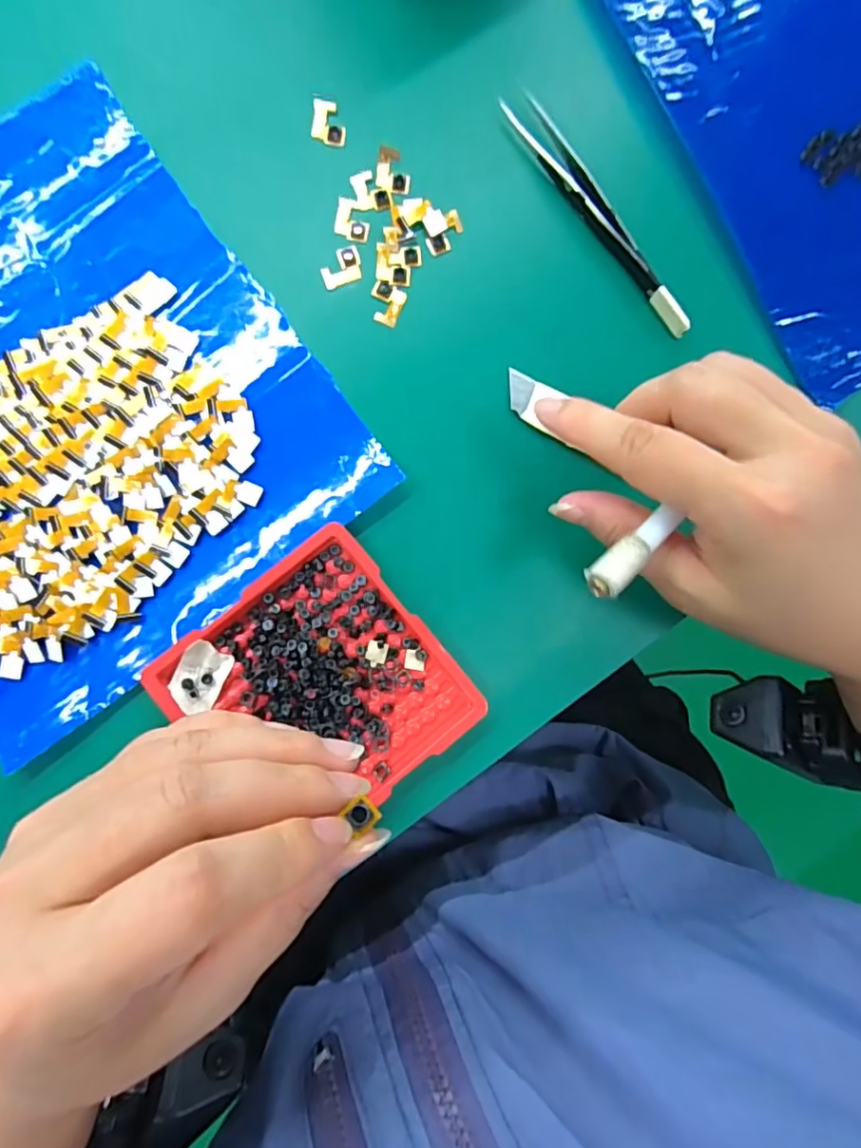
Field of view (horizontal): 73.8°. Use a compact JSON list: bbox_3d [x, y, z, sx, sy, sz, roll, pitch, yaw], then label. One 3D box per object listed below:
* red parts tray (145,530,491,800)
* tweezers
[{"bbox_3d":[-0.045,0.046,0.232,0.097,0.007,0.098,-39,89,-5],"label":"red parts tray"},{"bbox_3d":[0.072,-0.156,0.249,0.015,0.008,0.126,-33,89,-5],"label":"tweezers"}]

